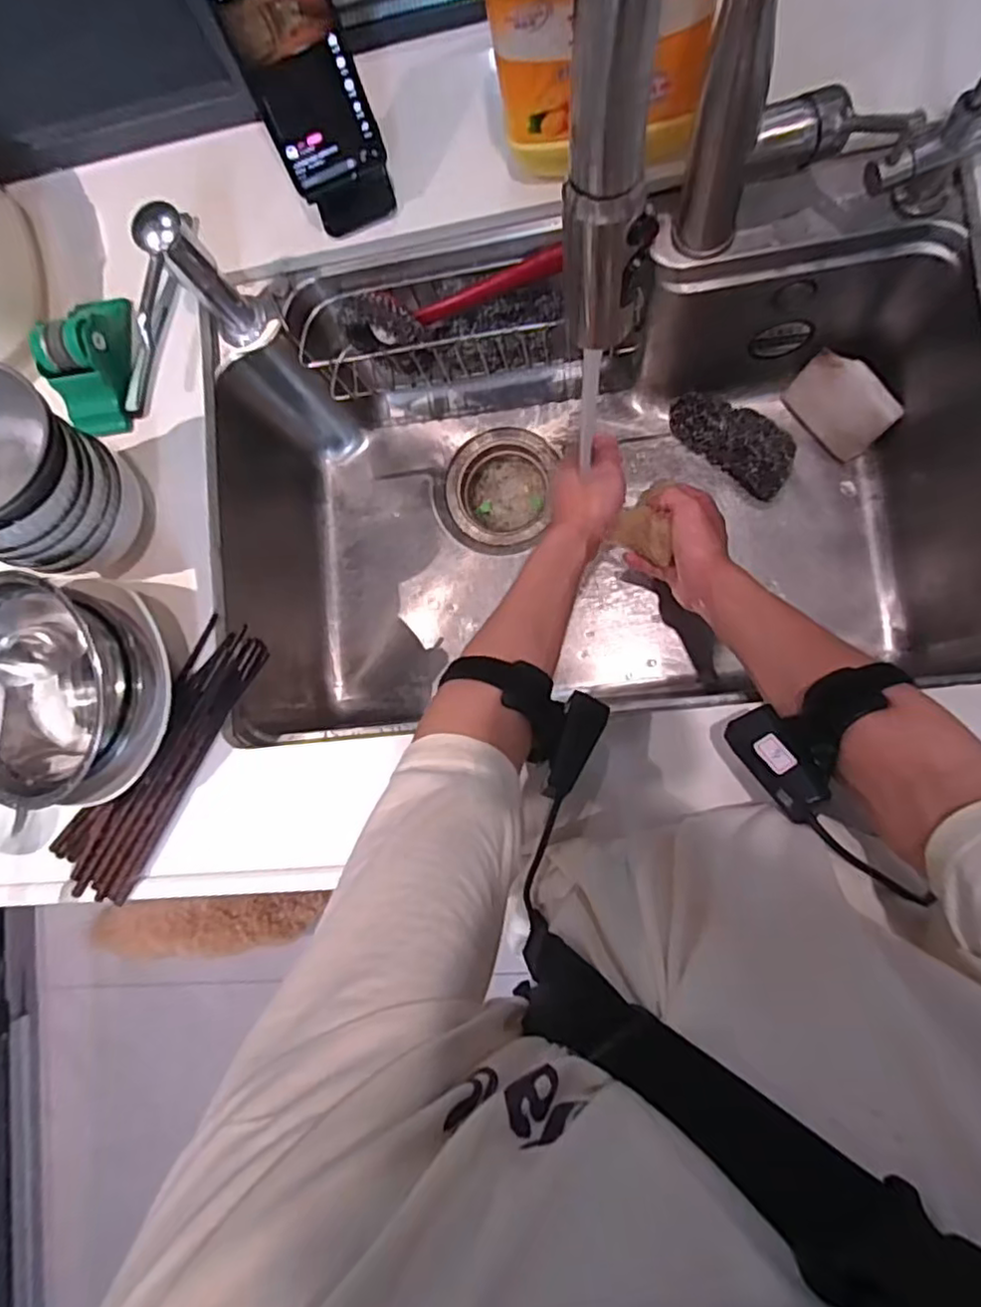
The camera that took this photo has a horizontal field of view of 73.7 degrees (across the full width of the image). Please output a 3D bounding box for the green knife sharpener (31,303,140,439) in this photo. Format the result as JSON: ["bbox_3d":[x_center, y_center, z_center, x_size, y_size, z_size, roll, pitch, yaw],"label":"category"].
[{"bbox_3d":[-0.350,-0.256,0.570,0.058,0.057,0.117,3,87,9],"label":"green knife sharpener"}]

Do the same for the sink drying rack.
[{"bbox_3d":[-0.021,-0.305,0.625,0.312,0.114,0.056,-2,86,8],"label":"sink drying rack"}]

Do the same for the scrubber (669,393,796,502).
[{"bbox_3d":[0.255,-0.229,0.689,0.141,0.045,0.059,41,93,9],"label":"scrubber"}]

